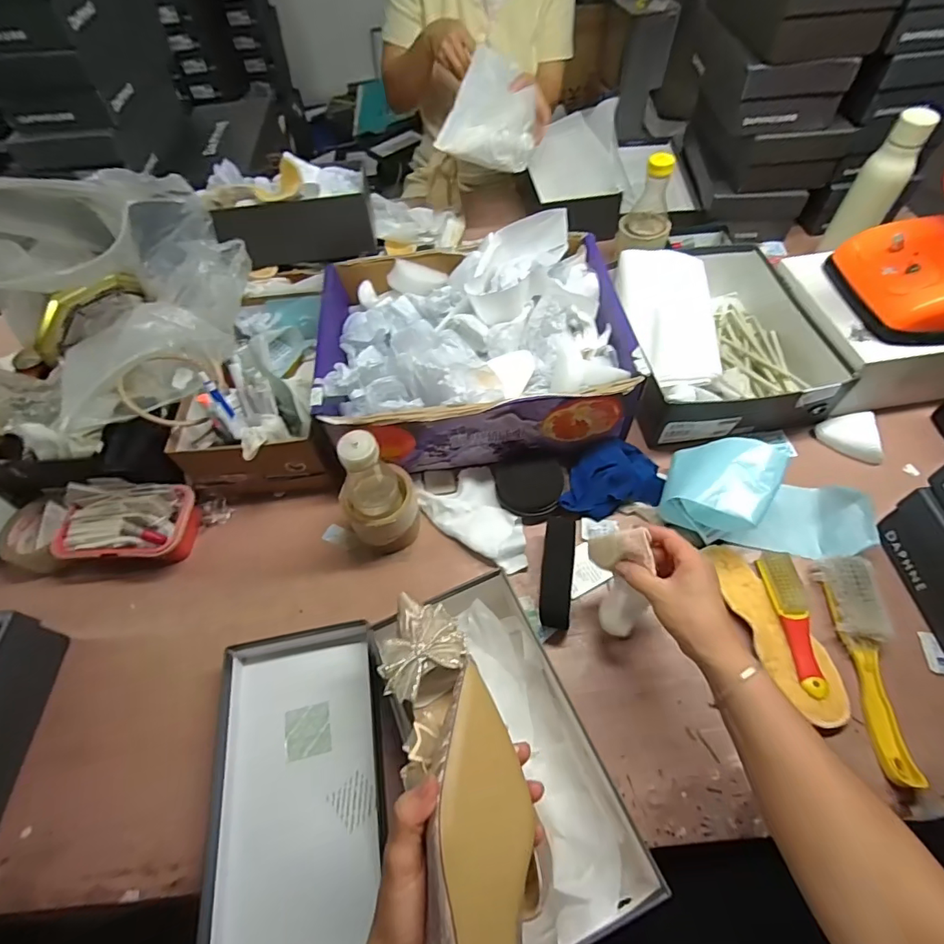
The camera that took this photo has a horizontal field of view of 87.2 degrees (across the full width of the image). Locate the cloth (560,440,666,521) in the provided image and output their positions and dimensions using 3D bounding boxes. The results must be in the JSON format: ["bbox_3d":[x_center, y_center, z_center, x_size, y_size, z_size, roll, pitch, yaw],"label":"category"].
[{"bbox_3d":[0.176,0.007,0.655,0.130,0.043,0.097,-10,57,-3],"label":"cloth"}]

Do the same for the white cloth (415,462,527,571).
[{"bbox_3d":[0.004,0.066,0.653,0.106,0.023,0.155,-23,59,-10],"label":"white cloth"}]

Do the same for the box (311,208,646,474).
[{"bbox_3d":[-0.002,-0.182,0.699,0.409,0.158,0.315,-4,57,1],"label":"box"}]

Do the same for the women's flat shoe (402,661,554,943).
[{"bbox_3d":[-0.001,0.263,0.317,0.074,0.057,0.254,13,55,-29],"label":"women's flat shoe"}]

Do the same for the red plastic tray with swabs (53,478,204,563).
[{"bbox_3d":[-0.456,0.072,0.659,0.169,0.072,0.102,-1,58,4],"label":"red plastic tray with swabs"}]

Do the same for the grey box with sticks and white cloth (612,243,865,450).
[{"bbox_3d":[0.340,-0.219,0.749,0.280,0.101,0.354,-9,57,-2],"label":"grey box with sticks and white cloth"}]

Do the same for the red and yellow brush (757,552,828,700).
[{"bbox_3d":[0.359,0.163,0.549,0.031,0.018,0.156,-2,57,3],"label":"red and yellow brush"}]

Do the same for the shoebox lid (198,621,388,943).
[{"bbox_3d":[-0.174,0.316,0.498,0.161,0.055,0.319,-10,57,-2],"label":"shoebox lid"}]

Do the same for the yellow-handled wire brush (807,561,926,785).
[{"bbox_3d":[0.415,0.196,0.521,0.052,0.029,0.223,7,58,8],"label":"yellow-handled wire brush"}]

